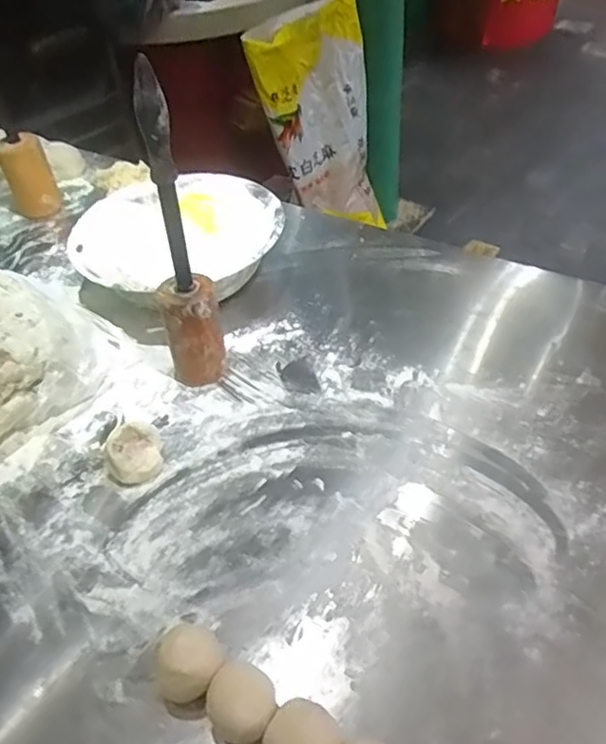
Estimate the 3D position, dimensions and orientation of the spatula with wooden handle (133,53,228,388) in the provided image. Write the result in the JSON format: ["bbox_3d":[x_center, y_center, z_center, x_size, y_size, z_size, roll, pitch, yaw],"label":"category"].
[{"bbox_3d":[-0.130,-0.120,0.639,0.063,0.342,0.046,-15,44,-9],"label":"spatula with wooden handle"}]

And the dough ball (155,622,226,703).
[{"bbox_3d":[-0.084,0.225,0.481,0.047,0.054,0.043,-4,43,3],"label":"dough ball"}]

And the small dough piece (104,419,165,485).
[{"bbox_3d":[-0.170,0.083,0.644,0.054,0.052,0.046,-18,45,-12],"label":"small dough piece"}]

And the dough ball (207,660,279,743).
[{"bbox_3d":[-0.043,0.248,0.467,0.051,0.040,0.045,19,49,25],"label":"dough ball"}]

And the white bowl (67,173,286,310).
[{"bbox_3d":[-0.173,-0.184,0.900,0.279,0.093,0.279,-4,43,3],"label":"white bowl"}]

